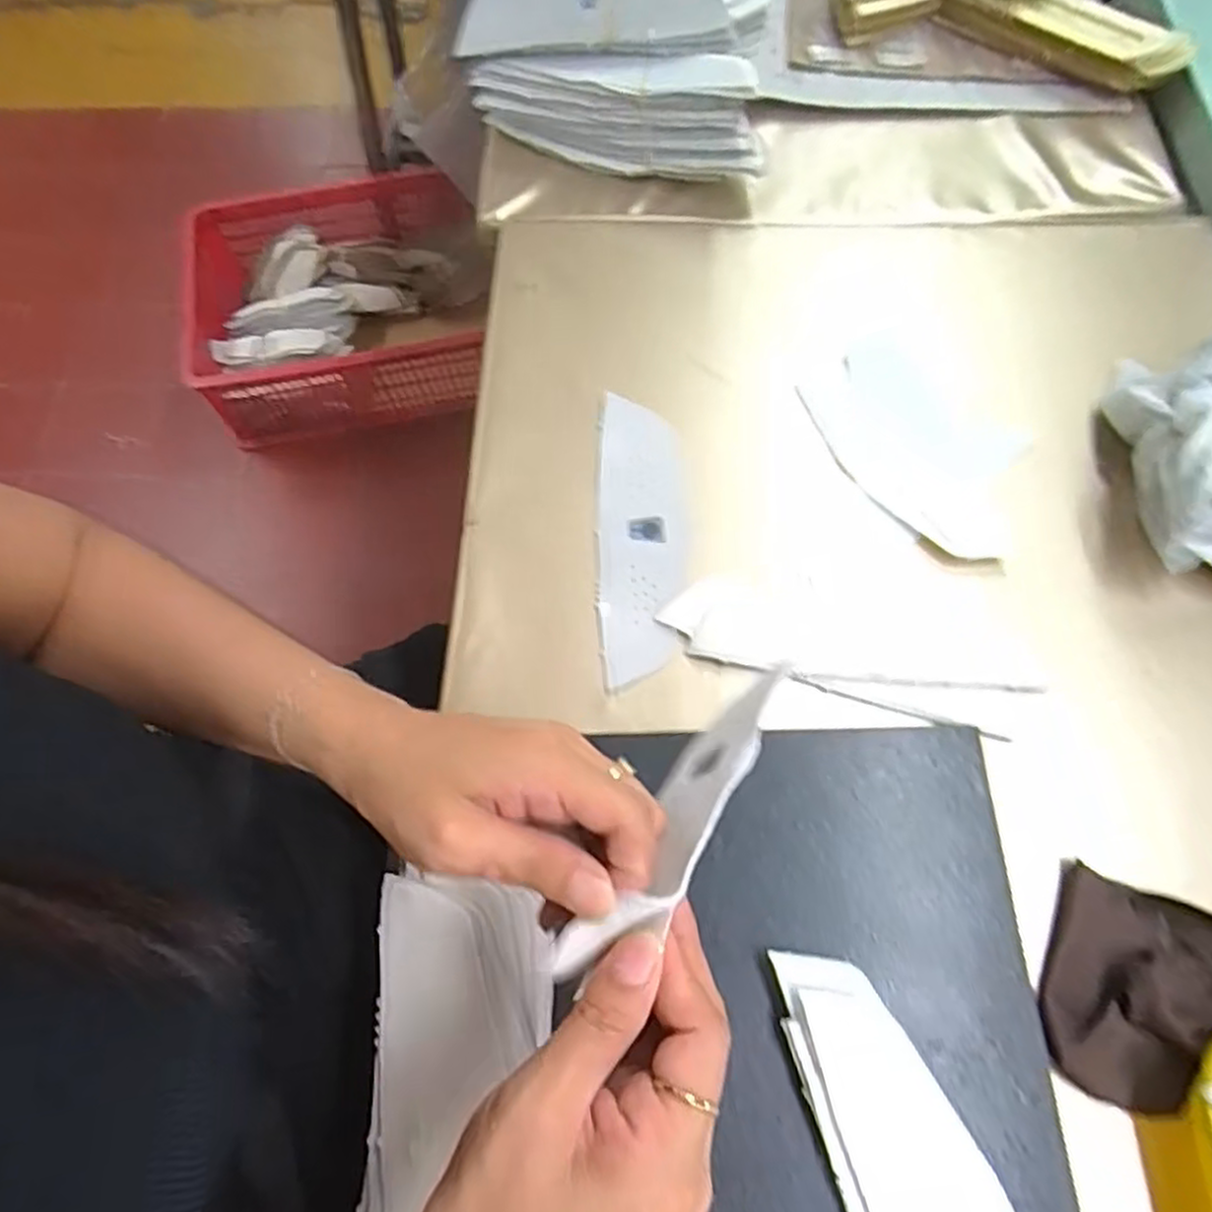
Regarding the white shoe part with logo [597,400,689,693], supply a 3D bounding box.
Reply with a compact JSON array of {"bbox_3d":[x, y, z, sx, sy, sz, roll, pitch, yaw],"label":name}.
[{"bbox_3d":[0.022,-0.045,0.466,0.054,0.005,0.191,-2,69,6],"label":"white shoe part with logo"}]

